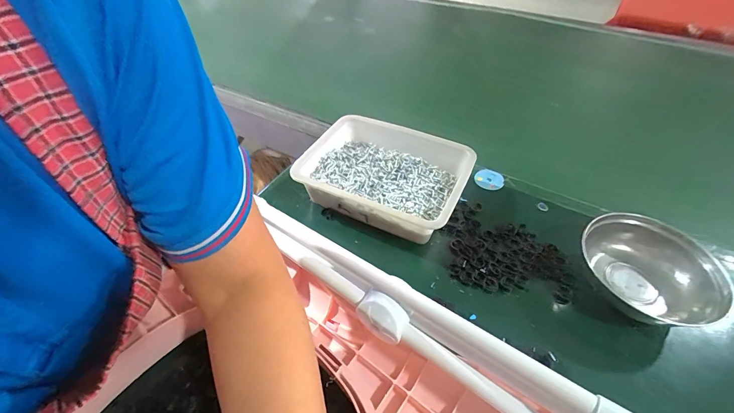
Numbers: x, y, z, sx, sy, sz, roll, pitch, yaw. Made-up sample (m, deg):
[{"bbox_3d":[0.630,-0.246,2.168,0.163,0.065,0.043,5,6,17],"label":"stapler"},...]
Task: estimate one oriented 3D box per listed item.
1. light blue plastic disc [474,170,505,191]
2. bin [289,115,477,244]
[{"bbox_3d":[0.202,-0.044,0.553,0.042,0.006,0.042,-1,47,1],"label":"light blue plastic disc"},{"bbox_3d":[0.029,-0.046,0.512,0.229,0.067,0.178,20,51,19],"label":"bin"}]

